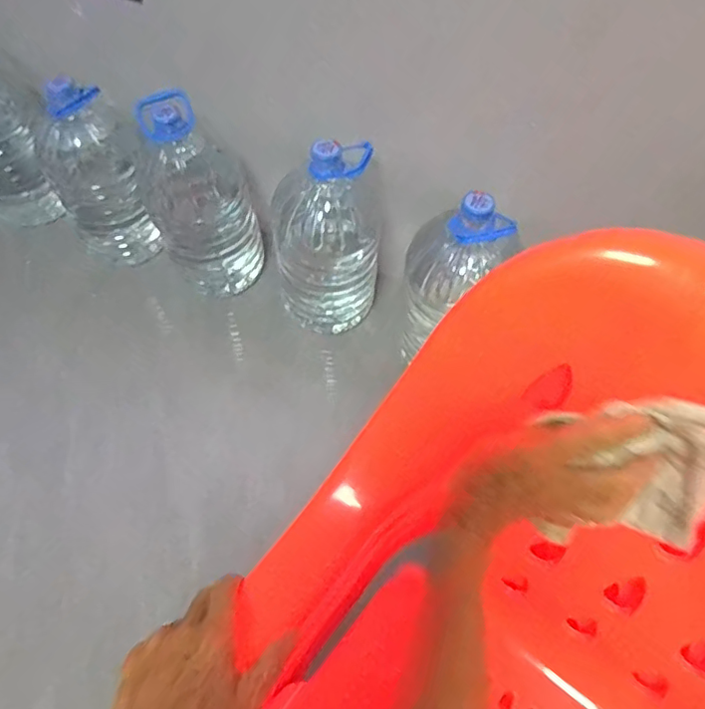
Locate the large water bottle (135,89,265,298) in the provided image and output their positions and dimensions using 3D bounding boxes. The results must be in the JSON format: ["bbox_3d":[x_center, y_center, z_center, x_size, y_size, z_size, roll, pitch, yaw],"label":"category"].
[{"bbox_3d":[-0.355,-0.368,1.337,0.240,0.436,0.261,-18,62,-12],"label":"large water bottle"}]

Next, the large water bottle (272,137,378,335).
[{"bbox_3d":[-0.058,-0.261,1.264,0.231,0.460,0.211,-5,60,-5],"label":"large water bottle"}]

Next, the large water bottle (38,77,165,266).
[{"bbox_3d":[-0.614,-0.426,1.399,0.218,0.438,0.227,-27,65,-17],"label":"large water bottle"}]

